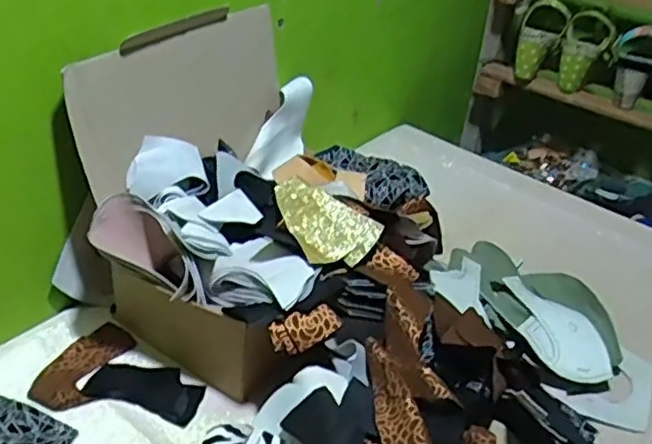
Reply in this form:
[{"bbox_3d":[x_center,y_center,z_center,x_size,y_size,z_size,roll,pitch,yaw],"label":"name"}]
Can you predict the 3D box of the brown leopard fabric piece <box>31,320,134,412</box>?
[{"bbox_3d":[-0.264,0.154,0.715,0.067,0.010,0.129,9,30,12],"label":"brown leopard fabric piece"}]

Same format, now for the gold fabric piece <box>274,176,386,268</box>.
[{"bbox_3d":[-0.010,0.001,0.707,0.124,0.020,0.075,38,69,23],"label":"gold fabric piece"}]

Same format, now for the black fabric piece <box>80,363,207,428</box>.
[{"bbox_3d":[-0.190,0.176,0.694,0.118,0.010,0.056,13,33,9],"label":"black fabric piece"}]

